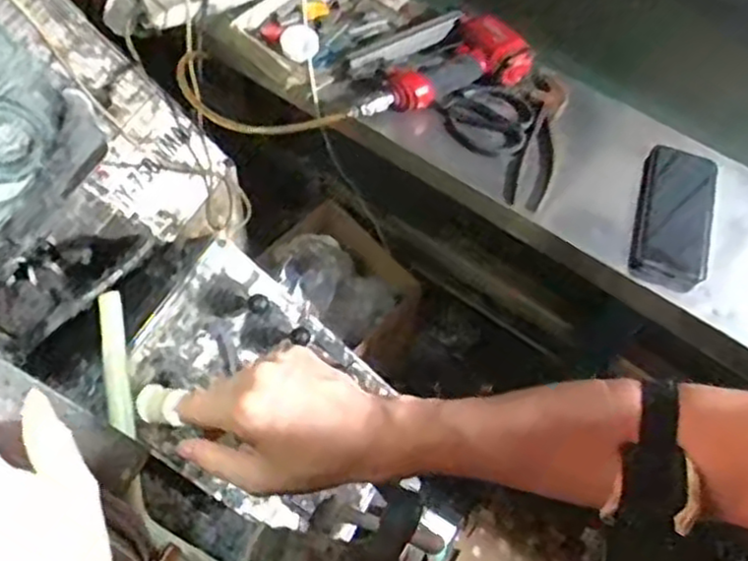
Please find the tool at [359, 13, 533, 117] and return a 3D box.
[{"bbox_3d":[0.082,-0.282,0.944,0.233,0.047,0.106,-18,66,-12],"label":"tool"}]

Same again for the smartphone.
[{"bbox_3d":[0.360,-0.075,0.869,0.086,0.013,0.185,14,73,8],"label":"smartphone"}]

